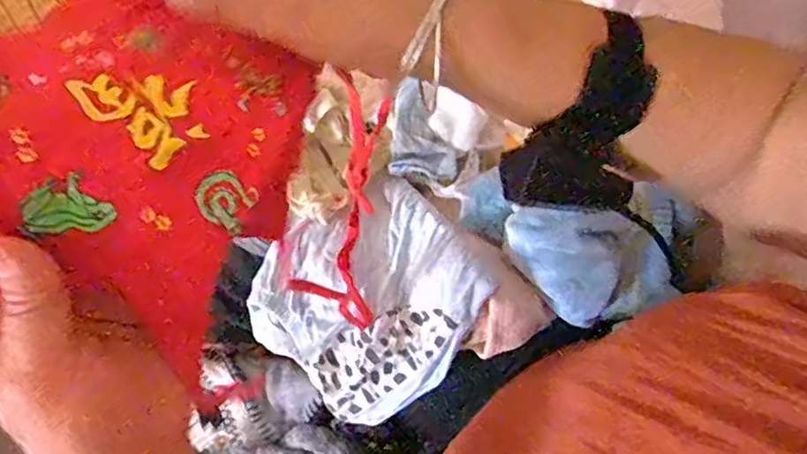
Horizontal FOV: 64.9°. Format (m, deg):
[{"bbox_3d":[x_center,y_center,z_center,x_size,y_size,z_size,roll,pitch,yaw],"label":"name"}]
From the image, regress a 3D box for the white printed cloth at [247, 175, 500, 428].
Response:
[{"bbox_3d":[-0.023,0.052,0.466,0.162,0.066,0.152,-38,79,-10],"label":"white printed cloth"}]

